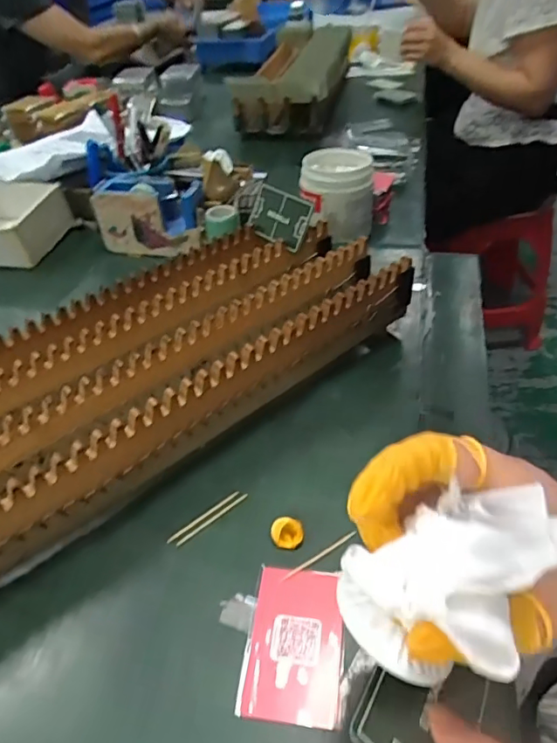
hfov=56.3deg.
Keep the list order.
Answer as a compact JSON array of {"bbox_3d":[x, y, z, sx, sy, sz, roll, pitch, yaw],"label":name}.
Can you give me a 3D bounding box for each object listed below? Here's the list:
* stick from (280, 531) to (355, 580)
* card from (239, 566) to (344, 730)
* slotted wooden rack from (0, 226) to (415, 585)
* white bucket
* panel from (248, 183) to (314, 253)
[{"bbox_3d":[0.027,0.124,0.350,0.056,0.004,0.005,-24,46,-20],"label":"stick"},{"bbox_3d":[0.011,0.160,0.313,0.053,0.004,0.085,3,43,8],"label":"card"},{"bbox_3d":[-0.152,0.024,0.420,0.558,0.079,0.182,-33,49,-27],"label":"slotted wooden rack"},{"bbox_3d":[0.079,-0.238,0.692,0.092,0.081,0.090,2,43,7],"label":"white bucket"},{"bbox_3d":[0.001,-0.159,0.532,0.007,0.049,0.079,3,27,-49],"label":"panel"}]

